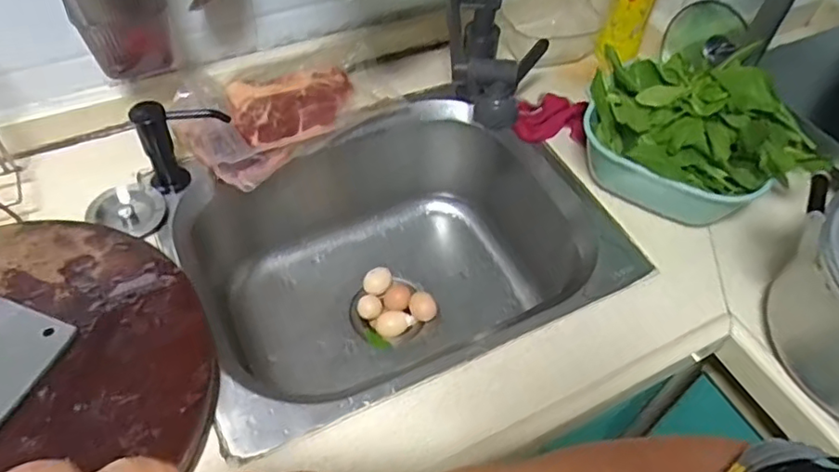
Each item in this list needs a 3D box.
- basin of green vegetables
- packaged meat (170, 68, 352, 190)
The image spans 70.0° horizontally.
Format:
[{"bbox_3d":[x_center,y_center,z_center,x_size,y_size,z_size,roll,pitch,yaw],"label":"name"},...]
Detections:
[{"bbox_3d":[0.324,-0.126,0.734,0.201,0.144,0.239,-30,59,-25],"label":"basin of green vegetables"},{"bbox_3d":[-0.195,-0.169,0.817,0.133,0.035,0.239,34,57,22],"label":"packaged meat"}]

